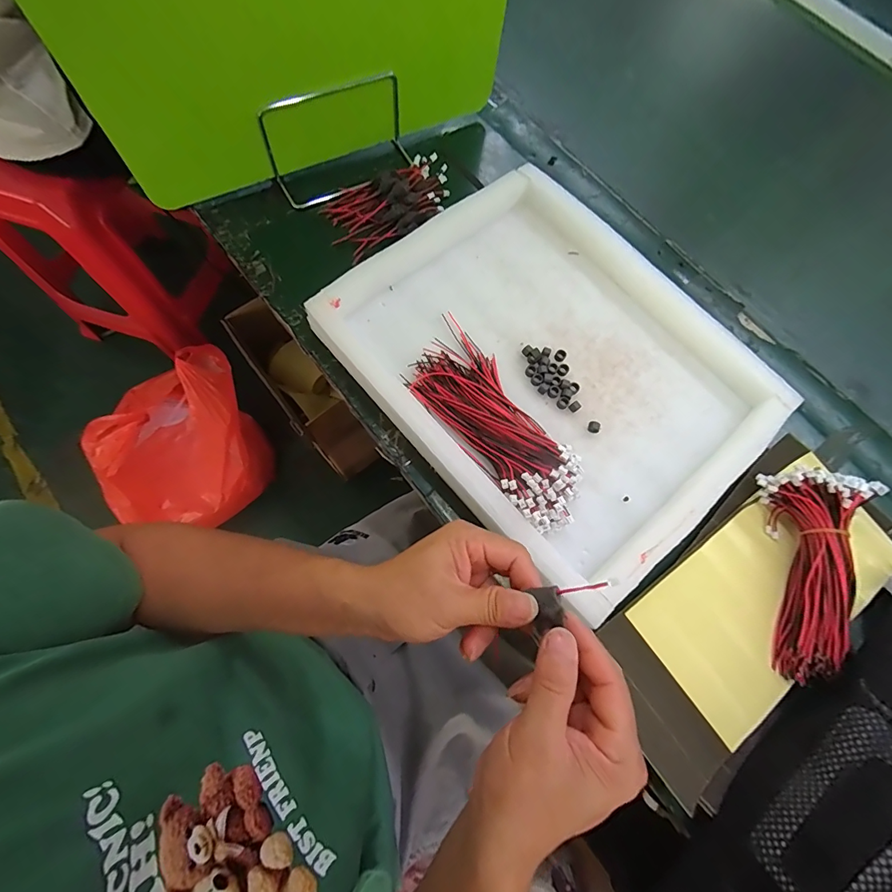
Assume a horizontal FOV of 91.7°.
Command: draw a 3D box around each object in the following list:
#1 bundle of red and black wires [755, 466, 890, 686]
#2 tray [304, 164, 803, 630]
[{"bbox_3d":[0.306,0.105,0.356,0.079,0.042,0.170,12,73,1],"label":"bundle of red and black wires"},{"bbox_3d":[0.100,-0.080,0.398,0.295,0.036,0.353,-40,78,-13],"label":"tray"}]

